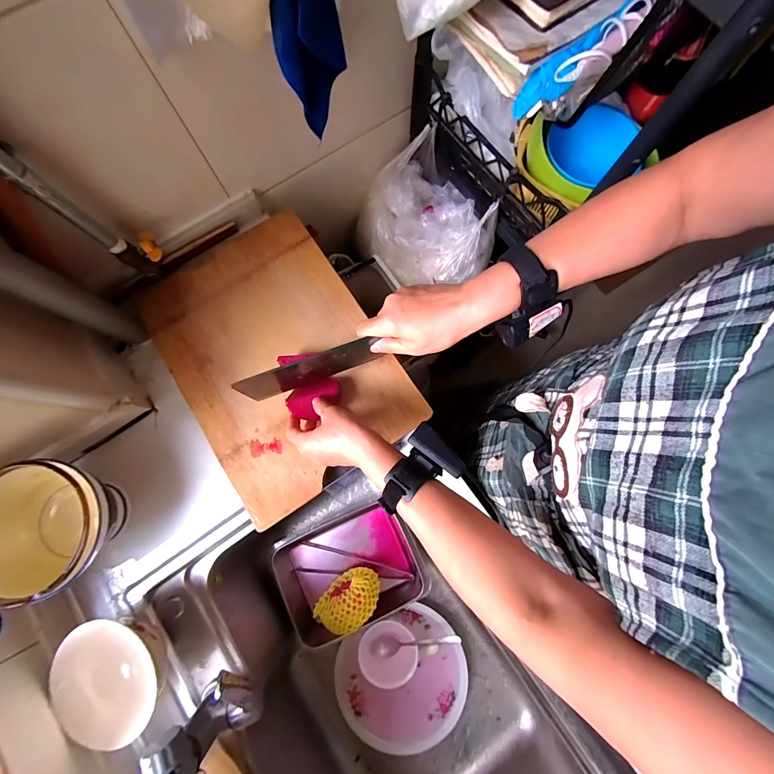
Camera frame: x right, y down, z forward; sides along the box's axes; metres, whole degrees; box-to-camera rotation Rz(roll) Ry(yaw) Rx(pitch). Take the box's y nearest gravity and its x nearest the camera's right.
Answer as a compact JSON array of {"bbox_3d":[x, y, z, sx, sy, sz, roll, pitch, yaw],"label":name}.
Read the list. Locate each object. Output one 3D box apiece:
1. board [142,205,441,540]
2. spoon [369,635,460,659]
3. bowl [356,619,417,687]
[{"bbox_3d":[-0.181,-0.053,0.530,0.310,0.013,0.438,-33,81,-5],"label":"board"},{"bbox_3d":[0.050,0.467,0.598,0.165,0.022,0.029,-17,79,13],"label":"spoon"},{"bbox_3d":[0.003,0.486,0.610,0.106,0.046,0.096,14,80,3],"label":"bowl"}]

